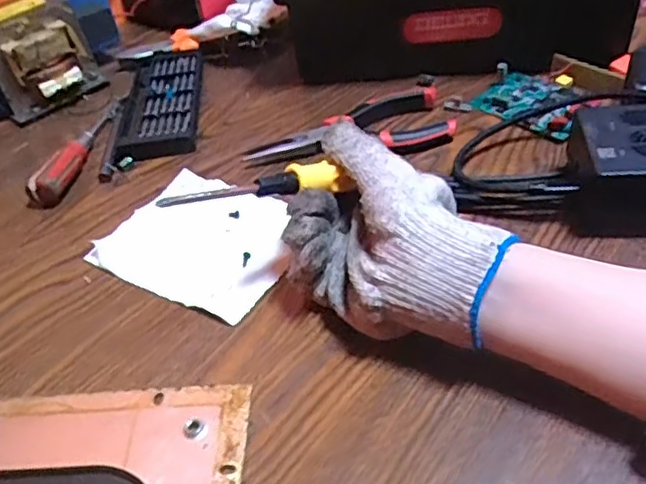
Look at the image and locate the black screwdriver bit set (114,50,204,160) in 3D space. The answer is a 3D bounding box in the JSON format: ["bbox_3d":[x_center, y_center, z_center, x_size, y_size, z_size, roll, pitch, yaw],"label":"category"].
[{"bbox_3d":[-0.145,-0.125,0.581,0.067,0.021,0.164,-7,41,-1],"label":"black screwdriver bit set"}]

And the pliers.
[{"bbox_3d":[0.019,-0.087,0.499,0.159,0.017,0.062,-11,41,-5],"label":"pliers"}]

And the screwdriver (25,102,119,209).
[{"bbox_3d":[-0.199,-0.079,0.541,0.029,0.028,0.144,5,42,13],"label":"screwdriver"}]

